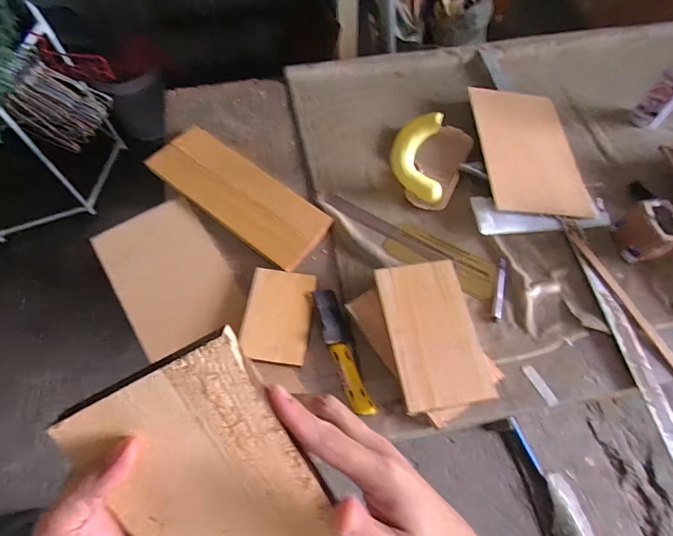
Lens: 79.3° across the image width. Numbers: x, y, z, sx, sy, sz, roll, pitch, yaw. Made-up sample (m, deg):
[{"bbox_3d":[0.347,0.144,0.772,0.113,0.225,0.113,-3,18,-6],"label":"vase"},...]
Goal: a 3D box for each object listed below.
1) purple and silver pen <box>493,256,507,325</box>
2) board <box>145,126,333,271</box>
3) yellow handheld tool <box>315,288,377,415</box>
[{"bbox_3d":[0.309,0.038,0.766,0.019,0.012,0.131,12,63,7],"label":"purple and silver pen"},{"bbox_3d":[-0.200,-0.154,0.832,0.387,0.015,0.139,37,75,10],"label":"board"},{"bbox_3d":[0.006,0.142,0.707,0.050,0.031,0.233,-16,63,-8],"label":"yellow handheld tool"}]

